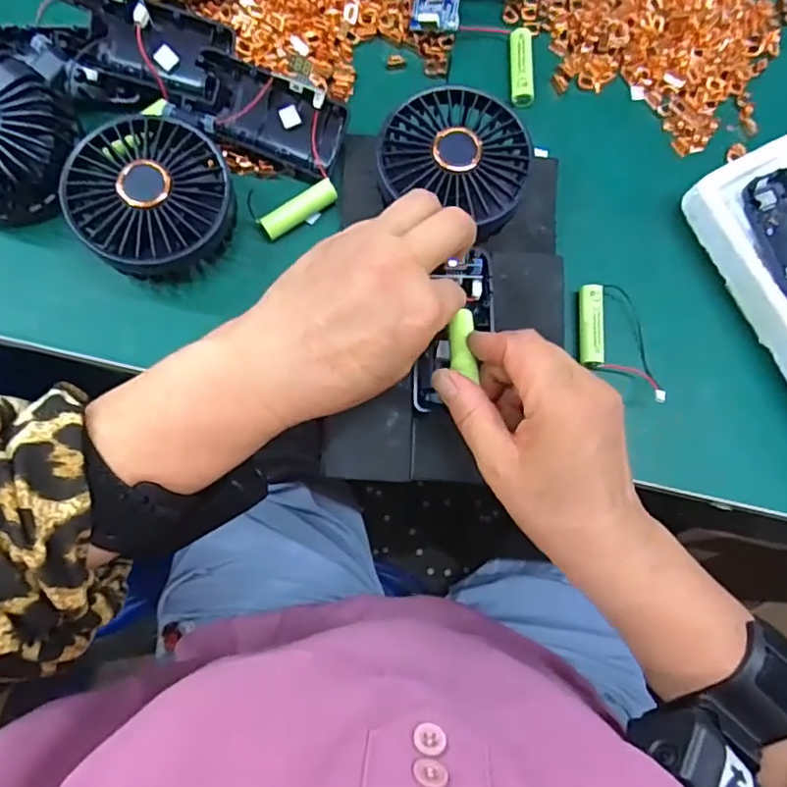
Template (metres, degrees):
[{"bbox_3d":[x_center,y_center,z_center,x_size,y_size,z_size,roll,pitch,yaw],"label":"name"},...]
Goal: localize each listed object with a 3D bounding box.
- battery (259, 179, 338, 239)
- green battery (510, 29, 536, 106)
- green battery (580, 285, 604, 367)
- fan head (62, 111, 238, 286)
[{"bbox_3d":[-0.058,-0.113,0.343,0.050,0.011,0.014,-35,85,-8],"label":"battery"},{"bbox_3d":[0.087,-0.218,0.377,0.017,0.013,0.050,0,81,-4],"label":"green battery"},{"bbox_3d":[0.123,-0.043,0.351,0.013,0.011,0.050,3,81,-3],"label":"green battery"},{"bbox_3d":[-0.134,-0.108,0.317,0.080,0.043,0.080,1,78,-6],"label":"fan head"}]

